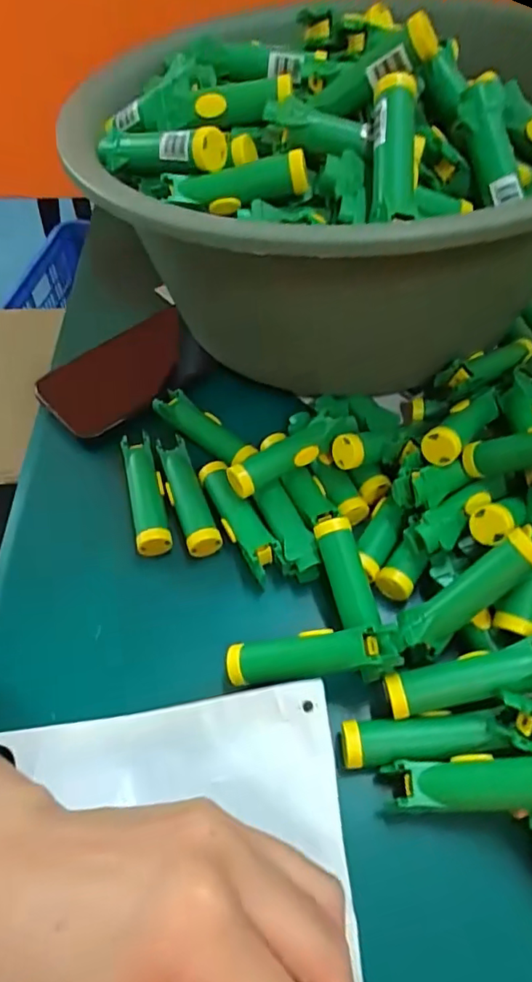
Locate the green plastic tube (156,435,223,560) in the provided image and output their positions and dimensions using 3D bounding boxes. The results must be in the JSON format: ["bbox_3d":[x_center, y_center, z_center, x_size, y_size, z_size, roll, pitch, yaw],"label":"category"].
[{"bbox_3d":[-0.047,0.002,0.330,0.019,0.018,0.074,-19,56,-12],"label":"green plastic tube"}]

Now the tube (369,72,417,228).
[{"bbox_3d":[0.060,-0.158,0.263,0.021,0.015,0.069,3,90,3],"label":"tube"}]

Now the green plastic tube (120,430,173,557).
[{"bbox_3d":[-0.071,0.001,0.333,0.019,0.018,0.075,-12,55,-8],"label":"green plastic tube"}]

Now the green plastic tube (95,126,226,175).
[{"bbox_3d":[-0.056,-0.180,0.296,0.075,0.019,0.021,21,56,32],"label":"green plastic tube"}]

